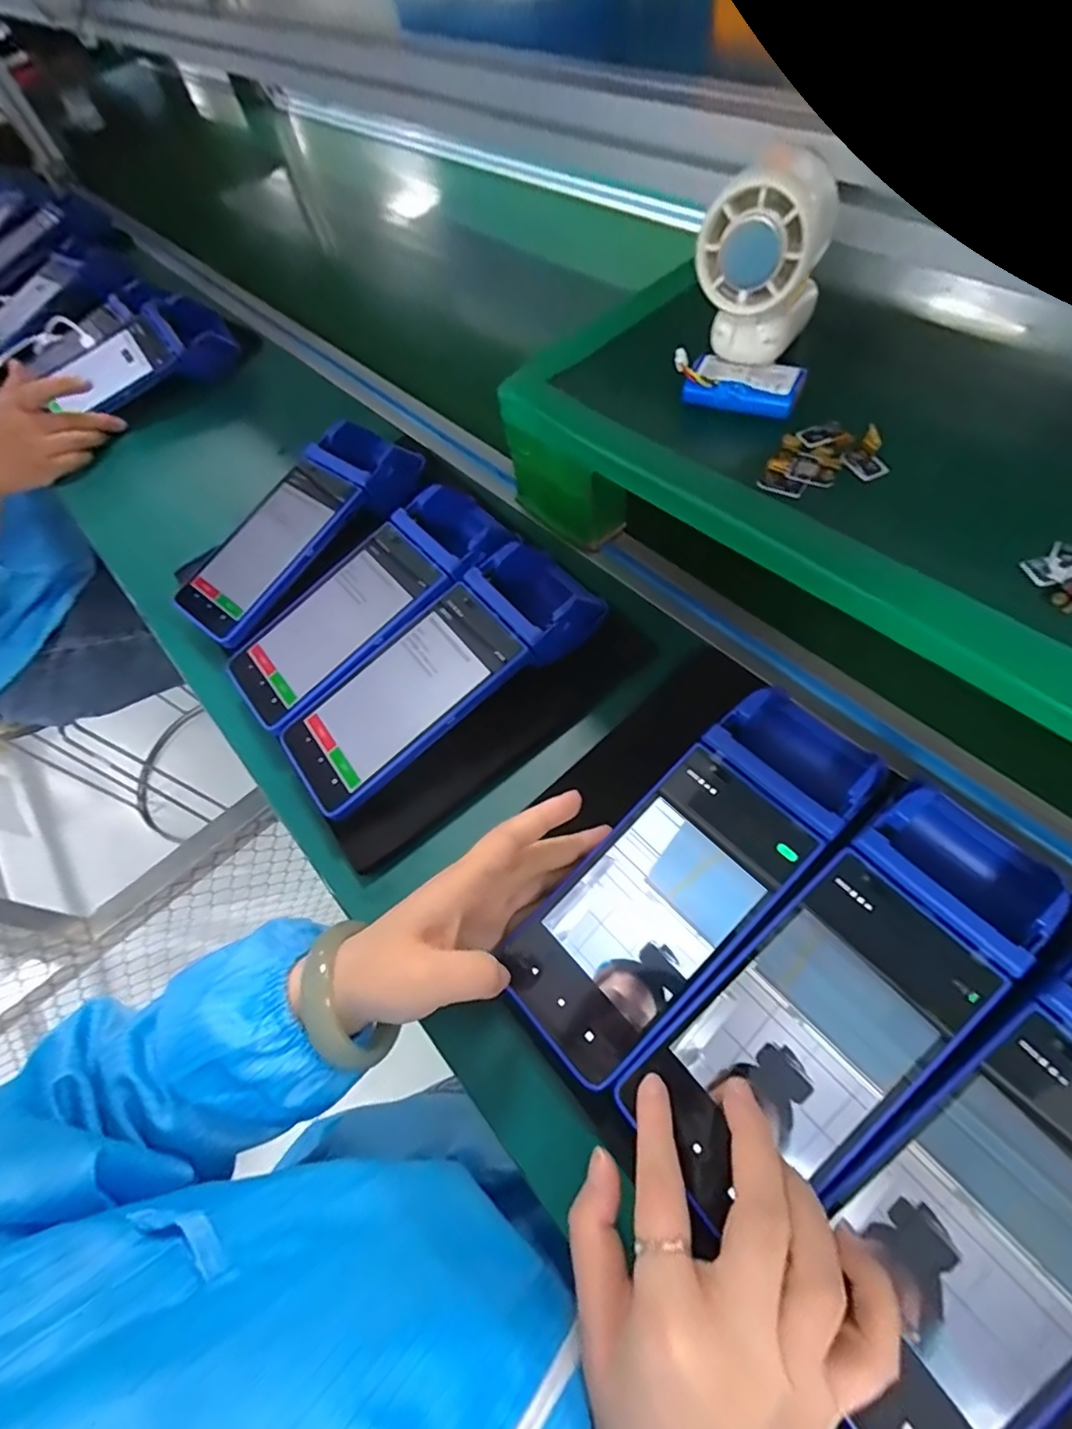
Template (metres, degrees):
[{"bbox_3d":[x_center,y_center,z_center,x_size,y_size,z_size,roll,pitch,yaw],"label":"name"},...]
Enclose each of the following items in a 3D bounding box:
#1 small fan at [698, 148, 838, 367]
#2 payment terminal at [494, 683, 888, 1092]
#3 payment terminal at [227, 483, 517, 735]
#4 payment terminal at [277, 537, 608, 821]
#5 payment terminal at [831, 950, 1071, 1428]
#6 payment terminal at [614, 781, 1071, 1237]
[{"bbox_3d":[0.120,-0.236,0.303,0.058,0.087,0.071,22,64,16],"label":"small fan"},{"bbox_3d":[0.082,0.078,0.304,0.222,0.037,0.078,-44,66,-8],"label":"payment terminal"},{"bbox_3d":[-0.121,-0.089,0.429,0.226,0.050,0.094,-37,64,-16],"label":"payment terminal"},{"bbox_3d":[-0.058,-0.029,0.385,0.229,0.060,0.086,-35,64,-15],"label":"payment terminal"},{"bbox_3d":[0.196,0.178,0.227,0.214,0.048,0.080,-39,65,-11],"label":"payment terminal"},{"bbox_3d":[0.137,0.129,0.264,0.220,0.036,0.082,-39,65,-6],"label":"payment terminal"}]

